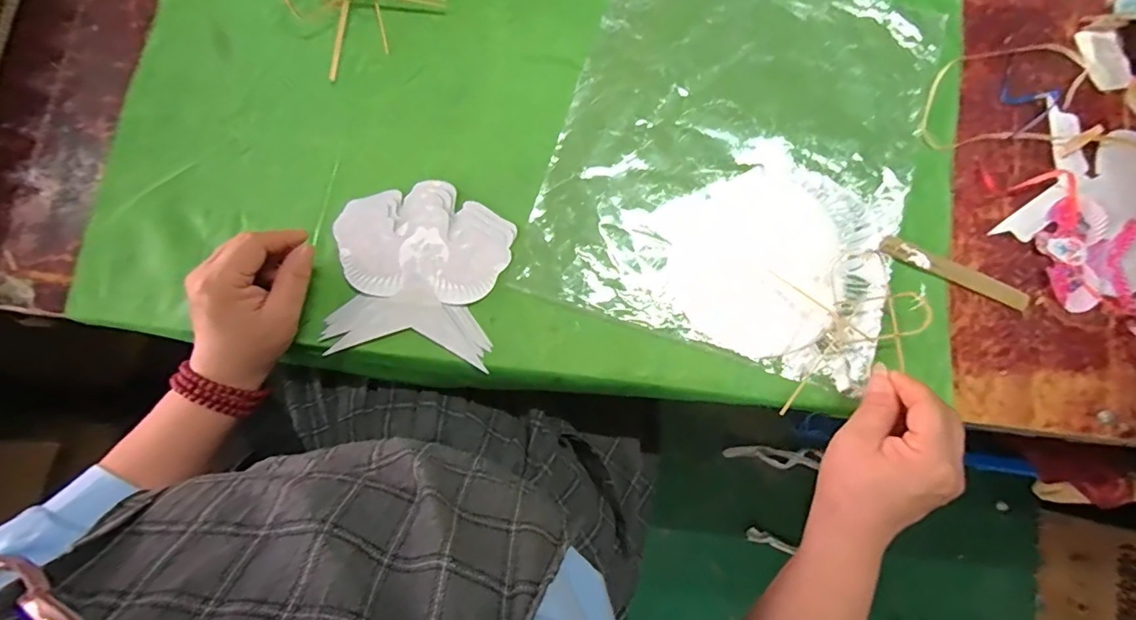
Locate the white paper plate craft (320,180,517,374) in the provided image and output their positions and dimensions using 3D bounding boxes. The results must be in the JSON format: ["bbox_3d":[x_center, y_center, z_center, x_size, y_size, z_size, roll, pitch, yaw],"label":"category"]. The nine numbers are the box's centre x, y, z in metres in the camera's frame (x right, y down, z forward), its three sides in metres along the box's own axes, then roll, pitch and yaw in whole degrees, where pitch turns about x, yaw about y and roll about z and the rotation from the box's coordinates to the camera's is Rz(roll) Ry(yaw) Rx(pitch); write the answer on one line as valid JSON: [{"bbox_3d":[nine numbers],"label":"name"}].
[{"bbox_3d":[-0.118,-0.033,0.411,0.135,0.004,0.136,6,80,1],"label":"white paper plate craft"}]

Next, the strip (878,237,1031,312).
[{"bbox_3d":[0.307,-0.029,0.409,0.120,0.005,0.016,24,86,1],"label":"strip"}]

